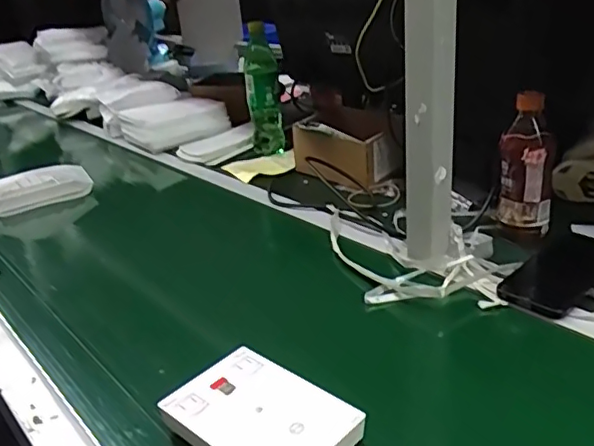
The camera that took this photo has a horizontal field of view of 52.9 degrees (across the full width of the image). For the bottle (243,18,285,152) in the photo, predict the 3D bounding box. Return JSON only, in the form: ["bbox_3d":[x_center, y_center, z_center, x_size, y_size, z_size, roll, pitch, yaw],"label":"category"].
[{"bbox_3d":[-0.061,-0.235,1.088,0.061,0.224,0.061,-7,25,-3],"label":"bottle"}]

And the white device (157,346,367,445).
[{"bbox_3d":[-0.032,0.159,0.485,0.100,0.023,0.148,-26,32,-38],"label":"white device"}]

